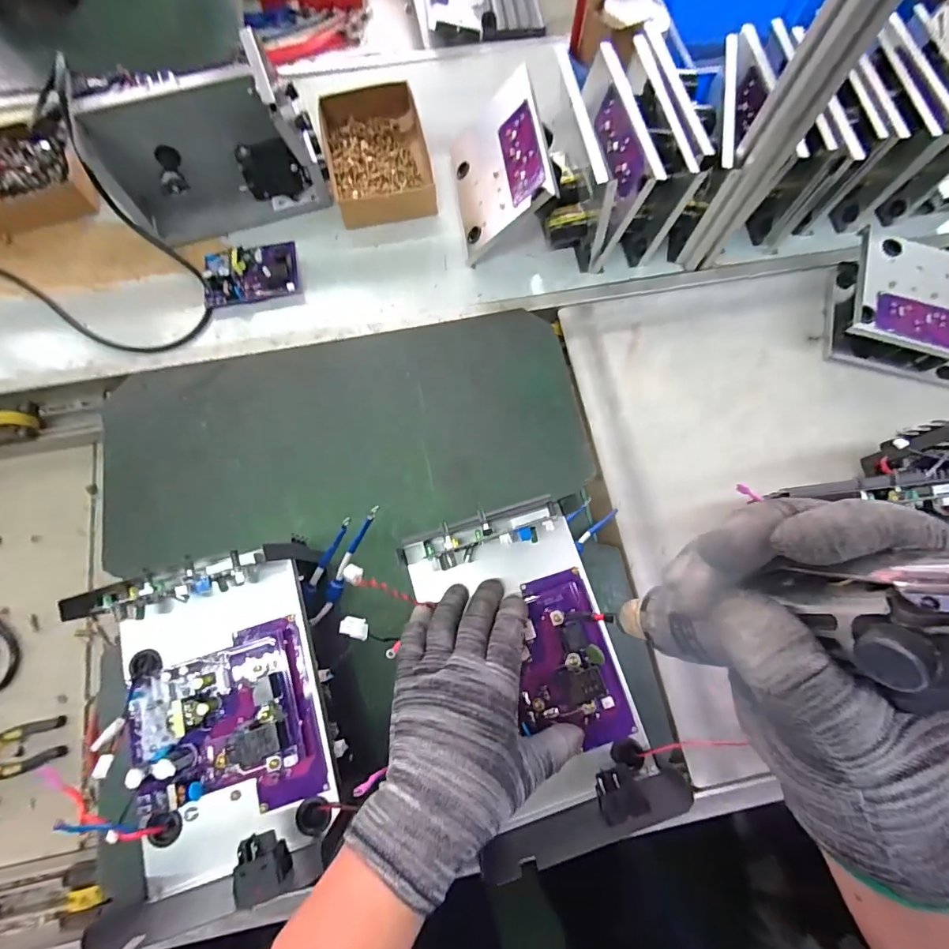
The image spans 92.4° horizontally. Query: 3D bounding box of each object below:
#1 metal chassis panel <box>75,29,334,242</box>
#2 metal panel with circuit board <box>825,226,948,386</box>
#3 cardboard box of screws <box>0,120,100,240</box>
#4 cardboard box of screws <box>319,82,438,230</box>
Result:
[{"bbox_3d":[-0.348,-0.433,0.615,0.263,0.146,0.124,-19,76,-6],"label":"metal chassis panel"},{"bbox_3d":[0.608,-0.210,0.614,0.235,0.077,0.163,12,75,2],"label":"metal panel with circuit board"},{"bbox_3d":[-0.668,-0.417,0.645,0.210,0.055,0.147,-18,76,-6],"label":"cardboard box of screws"},{"bbox_3d":[-0.147,-0.488,0.689,0.144,0.043,0.234,-12,75,-4],"label":"cardboard box of screws"}]

